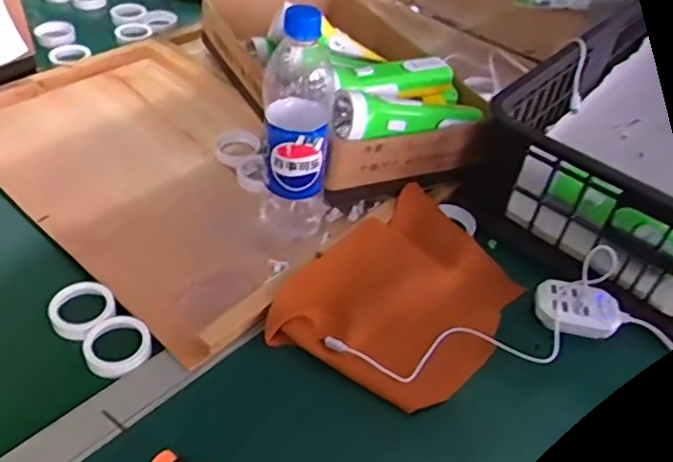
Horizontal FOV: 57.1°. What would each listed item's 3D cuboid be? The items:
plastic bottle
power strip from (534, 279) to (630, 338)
[{"bbox_3d":[-0.036,-0.093,0.570,0.060,0.224,0.058,5,43,-2],"label":"plastic bottle"},{"bbox_3d":[0.232,0.072,0.582,0.082,0.027,0.048,10,43,3],"label":"power strip"}]

